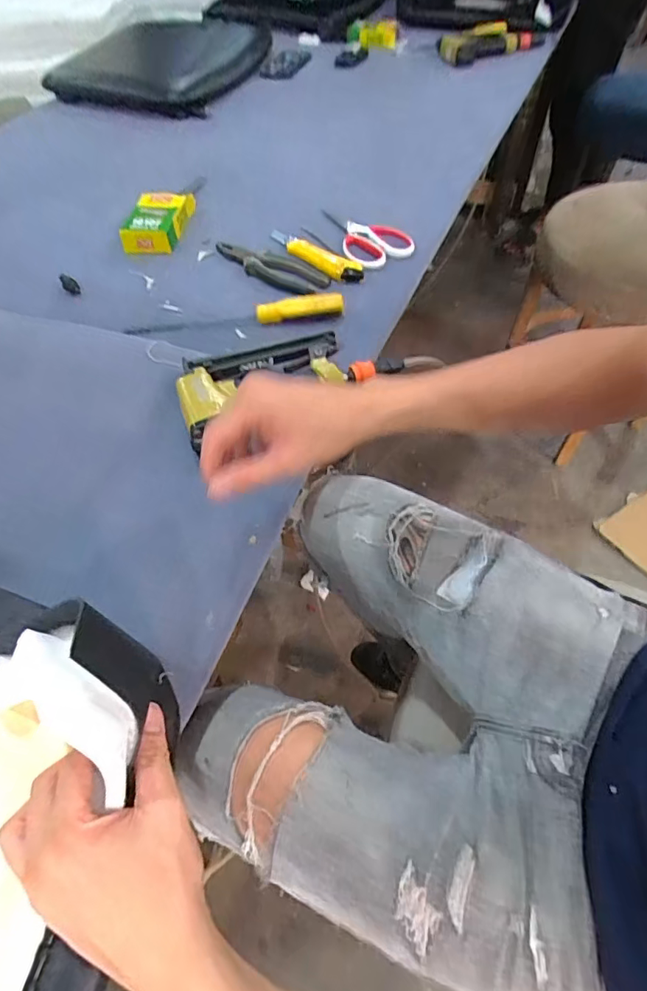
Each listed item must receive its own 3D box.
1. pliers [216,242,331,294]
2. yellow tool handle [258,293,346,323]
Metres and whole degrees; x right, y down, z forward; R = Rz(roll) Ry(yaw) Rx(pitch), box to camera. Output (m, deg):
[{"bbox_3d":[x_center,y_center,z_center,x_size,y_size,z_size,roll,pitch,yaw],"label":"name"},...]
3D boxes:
[{"bbox_3d":[-0.079,-0.334,0.726,0.191,0.018,0.056,31,63,22],"label":"pliers"},{"bbox_3d":[-0.031,-0.245,0.662,0.113,0.025,0.023,-4,56,1],"label":"yellow tool handle"}]

